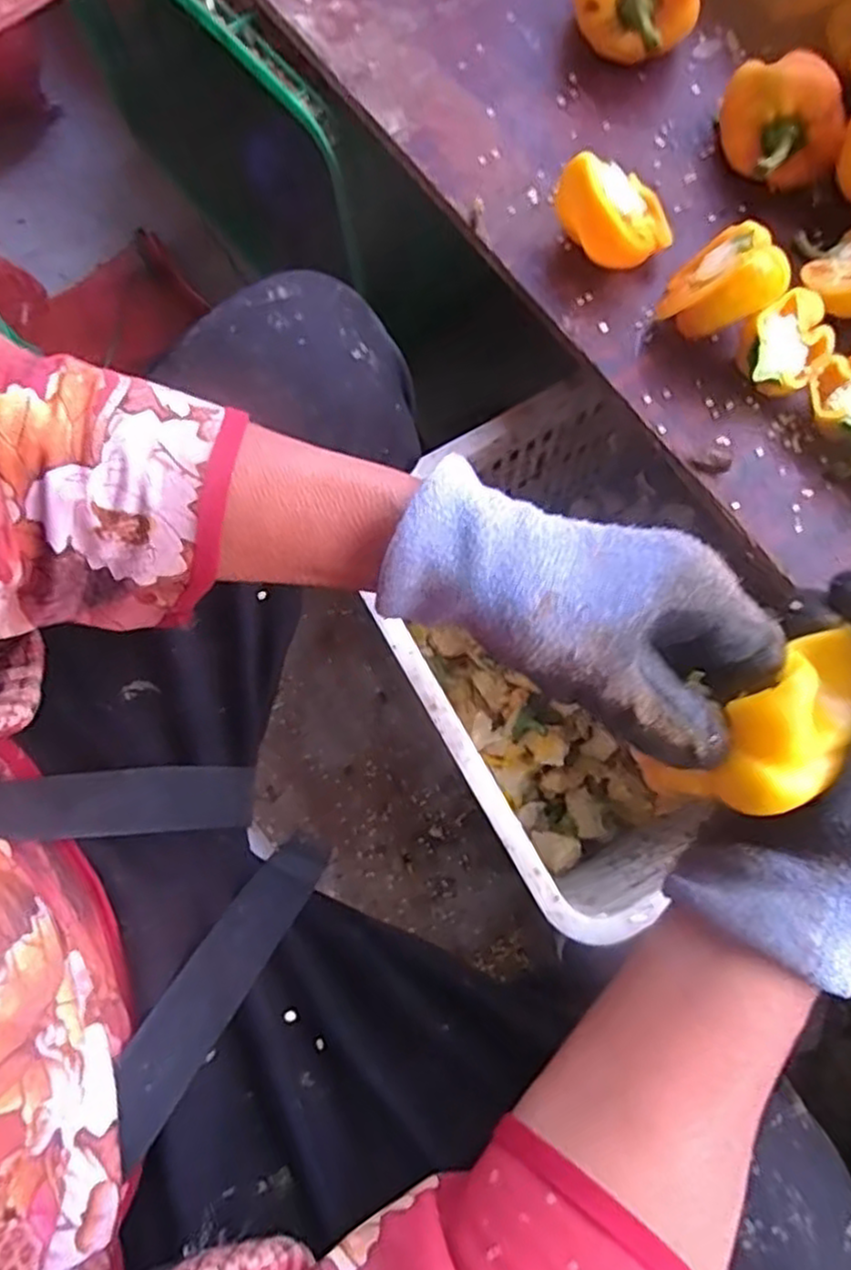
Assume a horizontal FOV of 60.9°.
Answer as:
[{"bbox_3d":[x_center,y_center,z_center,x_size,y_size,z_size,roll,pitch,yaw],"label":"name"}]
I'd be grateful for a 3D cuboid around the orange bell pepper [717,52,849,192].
[{"bbox_3d":[0.230,-0.343,0.475,0.064,0.059,0.088,-20,77,-3],"label":"orange bell pepper"}]

